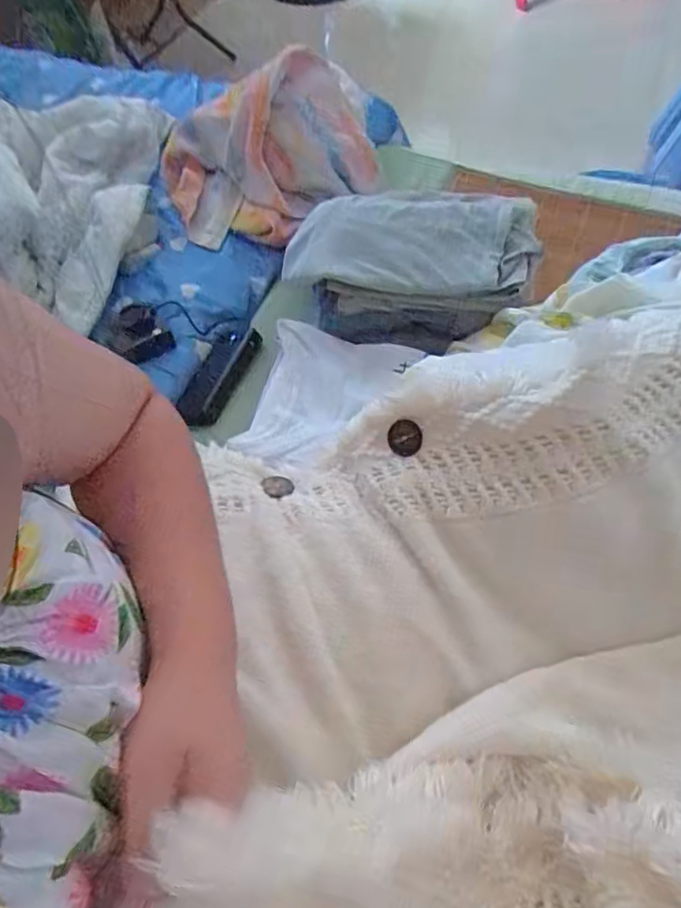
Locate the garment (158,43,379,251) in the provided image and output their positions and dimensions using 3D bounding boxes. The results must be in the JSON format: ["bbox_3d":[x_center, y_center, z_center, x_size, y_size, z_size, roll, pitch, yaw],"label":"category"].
[{"bbox_3d":[-0.115,-0.476,0.925,0.333,0.150,0.276,-12,57,-5],"label":"garment"}]

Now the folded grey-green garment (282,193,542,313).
[{"bbox_3d":[0.089,-0.265,0.739,0.300,0.049,0.167,12,58,10],"label":"folded grey-green garment"}]

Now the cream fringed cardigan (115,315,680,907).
[{"bbox_3d":[0.120,0.142,0.356,0.467,0.176,0.495,0,57,3],"label":"cream fringed cardigan"}]

